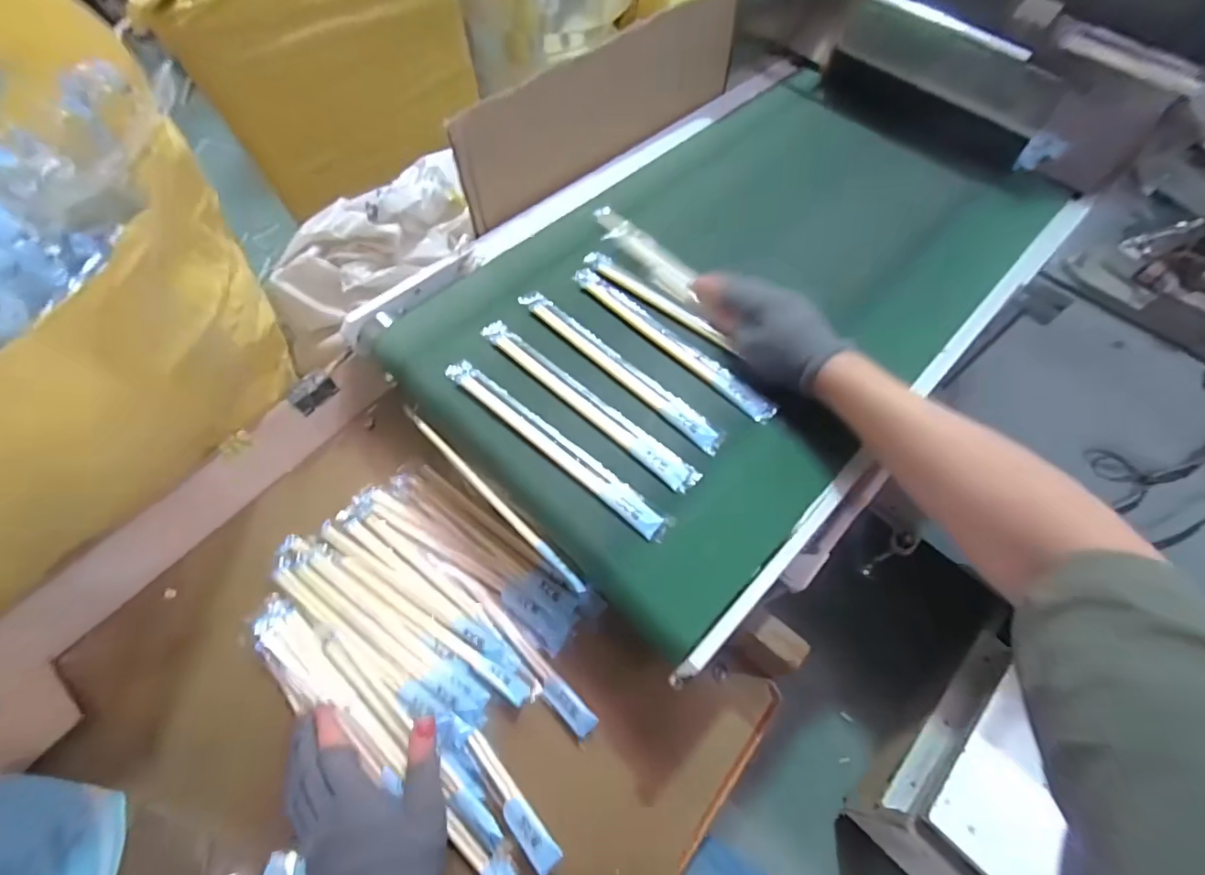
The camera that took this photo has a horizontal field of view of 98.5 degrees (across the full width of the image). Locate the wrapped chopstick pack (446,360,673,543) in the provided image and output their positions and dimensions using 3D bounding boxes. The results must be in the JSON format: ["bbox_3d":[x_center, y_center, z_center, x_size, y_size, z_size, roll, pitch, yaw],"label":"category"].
[{"bbox_3d":[-0.041,0.005,0.420,0.227,0.005,0.021,37,67,17],"label":"wrapped chopstick pack"}]

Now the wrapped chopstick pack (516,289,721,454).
[{"bbox_3d":[0.013,-0.063,0.461,0.229,0.009,0.024,41,68,19],"label":"wrapped chopstick pack"}]

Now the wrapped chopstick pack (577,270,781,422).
[{"bbox_3d":[0.062,-0.089,0.475,0.225,0.011,0.024,41,68,19],"label":"wrapped chopstick pack"}]

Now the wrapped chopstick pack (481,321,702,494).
[{"bbox_3d":[-0.017,-0.031,0.440,0.231,0.005,0.023,38,68,18],"label":"wrapped chopstick pack"}]

